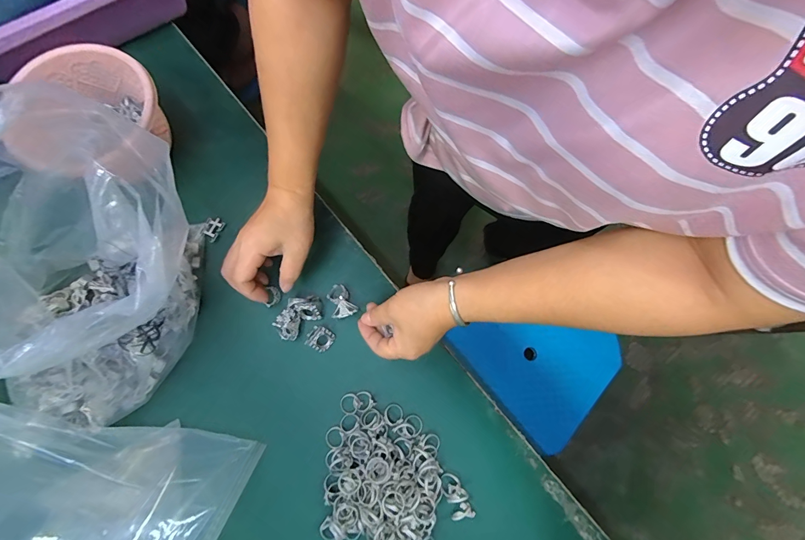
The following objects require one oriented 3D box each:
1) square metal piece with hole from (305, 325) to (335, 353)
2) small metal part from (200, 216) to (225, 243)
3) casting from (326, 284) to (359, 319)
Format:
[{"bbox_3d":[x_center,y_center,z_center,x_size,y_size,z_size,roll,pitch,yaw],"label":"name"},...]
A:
[{"bbox_3d":[-0.094,0.075,0.402,0.029,0.022,0.026,32,77,6],"label":"square metal piece with hole"},{"bbox_3d":[-0.229,-0.050,0.436,0.020,0.008,0.029,28,76,-20],"label":"small metal part"},{"bbox_3d":[-0.073,0.036,0.417,0.028,0.022,0.043,-33,79,-9],"label":"casting"}]

